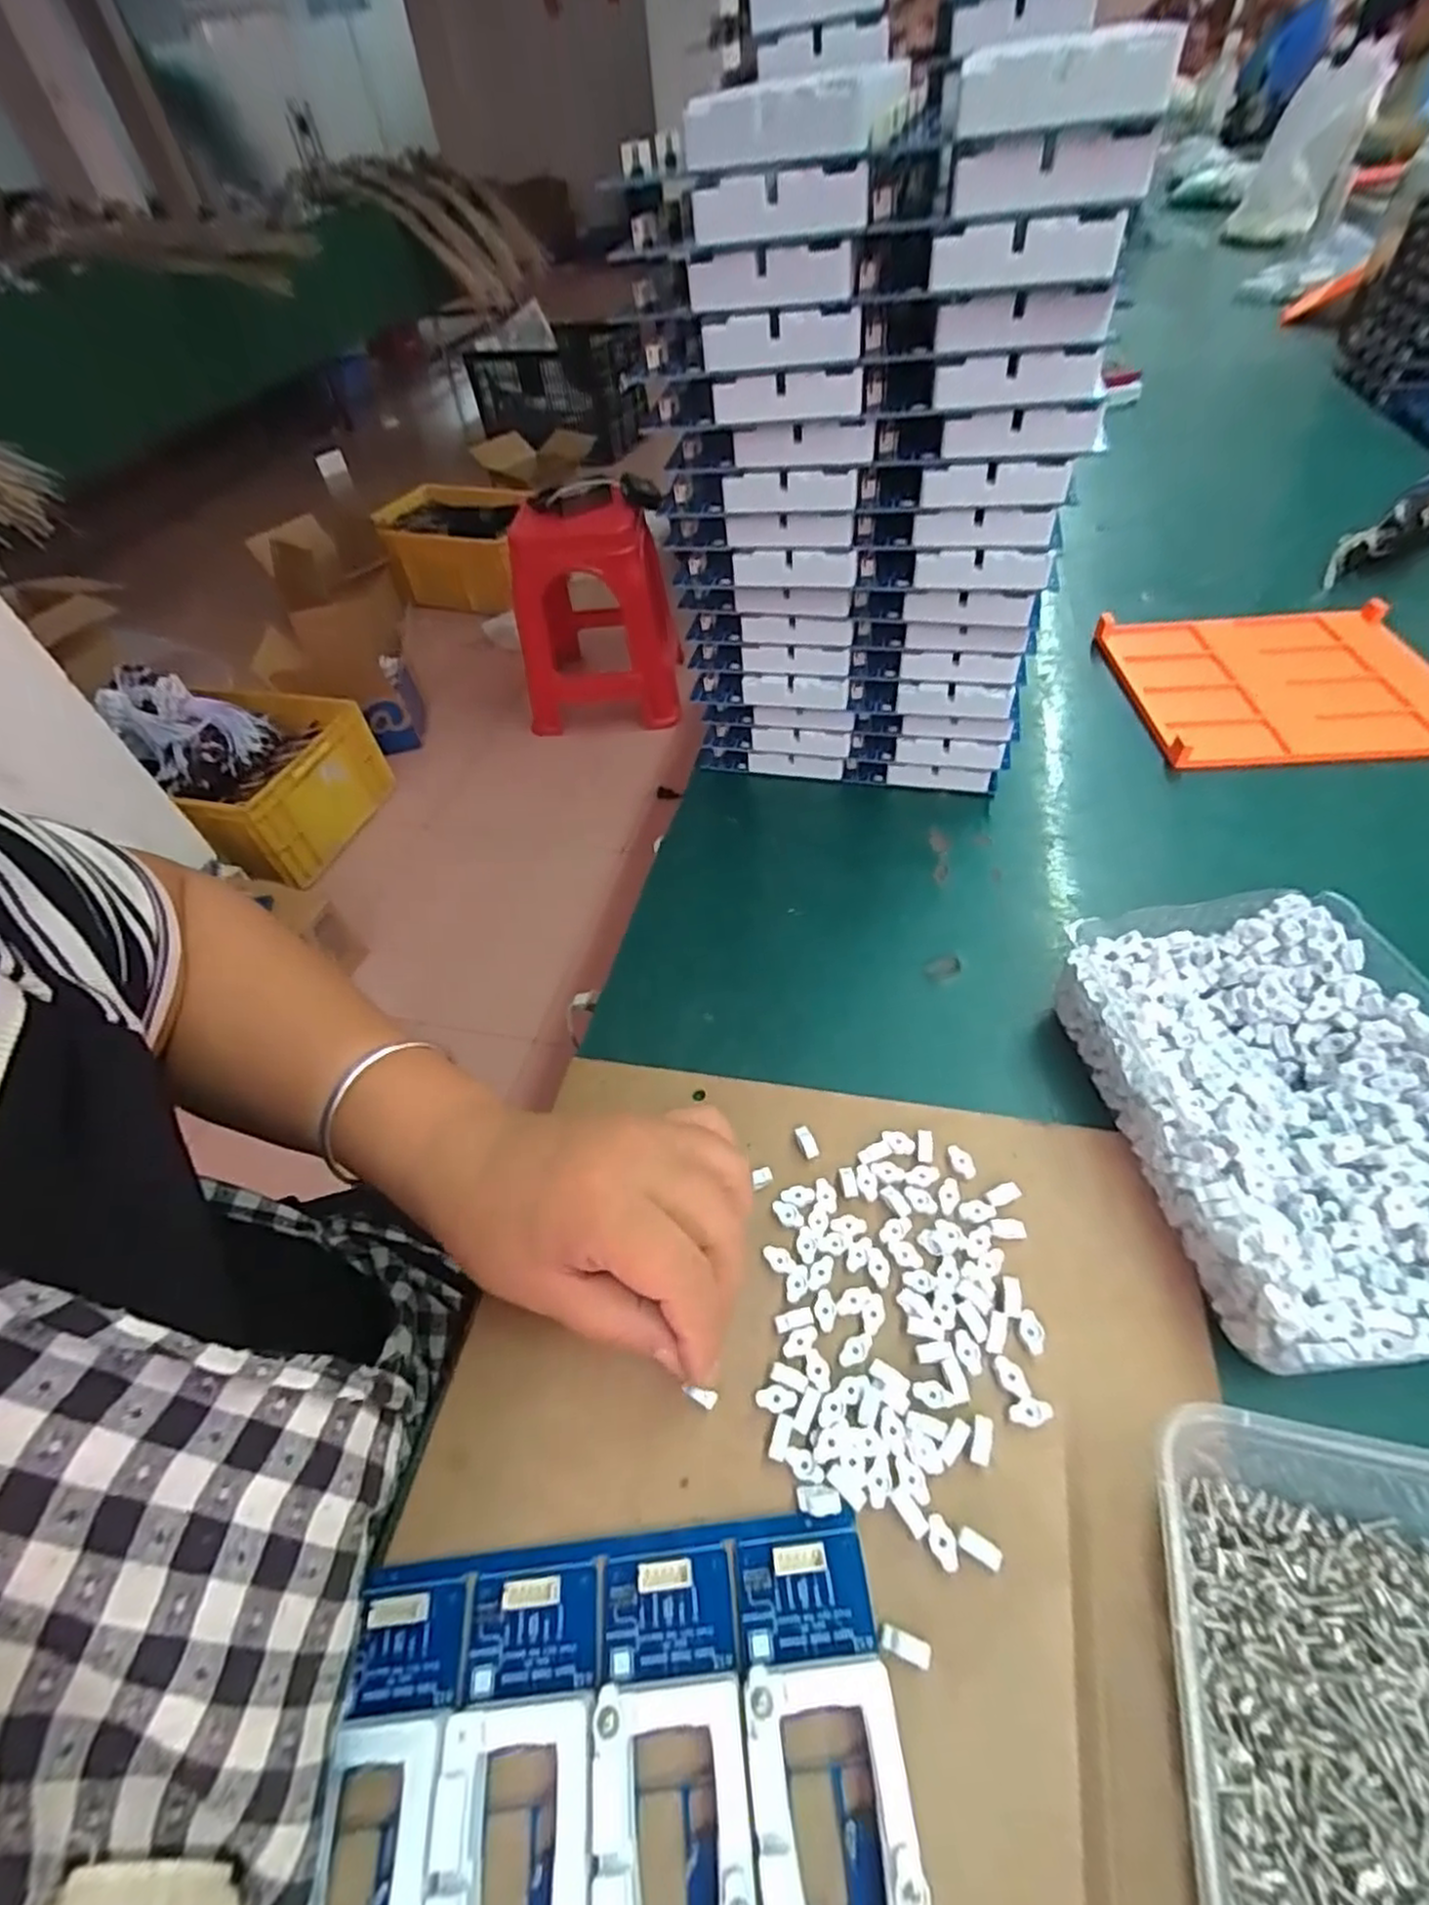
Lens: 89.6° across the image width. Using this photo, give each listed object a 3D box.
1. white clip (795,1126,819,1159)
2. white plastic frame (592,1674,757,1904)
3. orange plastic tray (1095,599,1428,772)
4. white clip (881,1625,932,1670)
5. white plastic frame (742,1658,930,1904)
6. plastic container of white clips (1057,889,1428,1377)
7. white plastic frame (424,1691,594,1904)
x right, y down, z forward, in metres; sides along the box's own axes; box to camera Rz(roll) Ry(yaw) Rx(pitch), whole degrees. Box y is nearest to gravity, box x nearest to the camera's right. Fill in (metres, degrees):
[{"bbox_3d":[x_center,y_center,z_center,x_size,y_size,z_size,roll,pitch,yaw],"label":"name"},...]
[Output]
[{"bbox_3d":[0.039,0.081,0.306,0.007,0.005,0.014,-23,52,-13],"label":"white clip"},{"bbox_3d":[-0.010,0.229,0.181,0.039,0.018,0.063,-7,50,0],"label":"white plastic frame"},{"bbox_3d":[0.389,-0.188,0.496,0.199,0.014,0.174,-2,50,4],"label":"orange plastic tray"},{"bbox_3d":[0.055,0.200,0.207,0.014,0.004,0.006,13,53,16],"label":"white clip"},{"bbox_3d":[0.031,0.223,0.181,0.039,0.019,0.063,-8,50,0],"label":"white plastic frame"},{"bbox_3d":[0.226,0.059,0.280,0.123,0.045,0.172,-7,50,0],"label":"plastic container of white clips"},{"bbox_3d":[-0.050,0.234,0.182,0.040,0.016,0.063,-6,50,1],"label":"white plastic frame"}]

